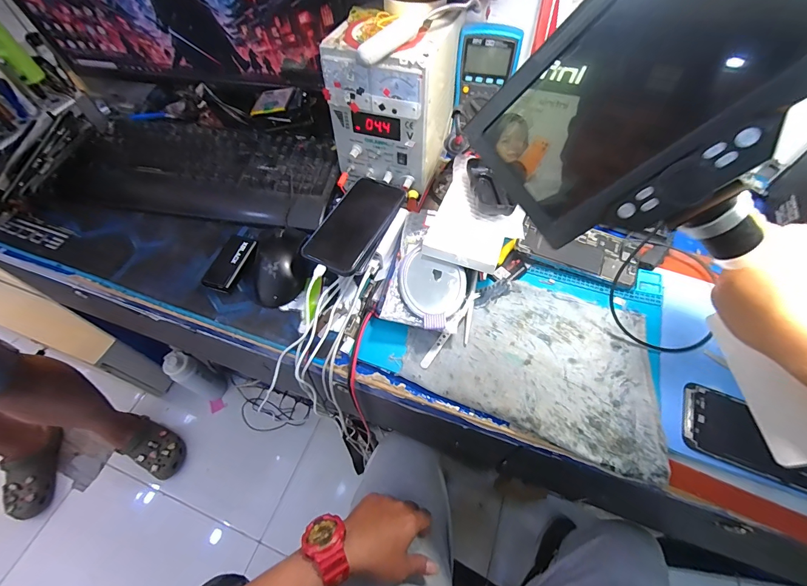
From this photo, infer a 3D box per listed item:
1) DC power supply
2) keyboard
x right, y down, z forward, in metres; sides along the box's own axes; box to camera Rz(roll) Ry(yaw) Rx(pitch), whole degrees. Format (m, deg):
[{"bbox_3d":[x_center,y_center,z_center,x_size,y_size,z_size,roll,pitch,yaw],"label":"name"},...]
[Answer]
[{"bbox_3d":[-0.006,-0.285,0.538,0.149,0.188,0.198,17,60,12],"label":"DC power supply"},{"bbox_3d":[-0.327,-0.212,0.614,0.452,0.050,0.205,9,58,7],"label":"keyboard"}]

